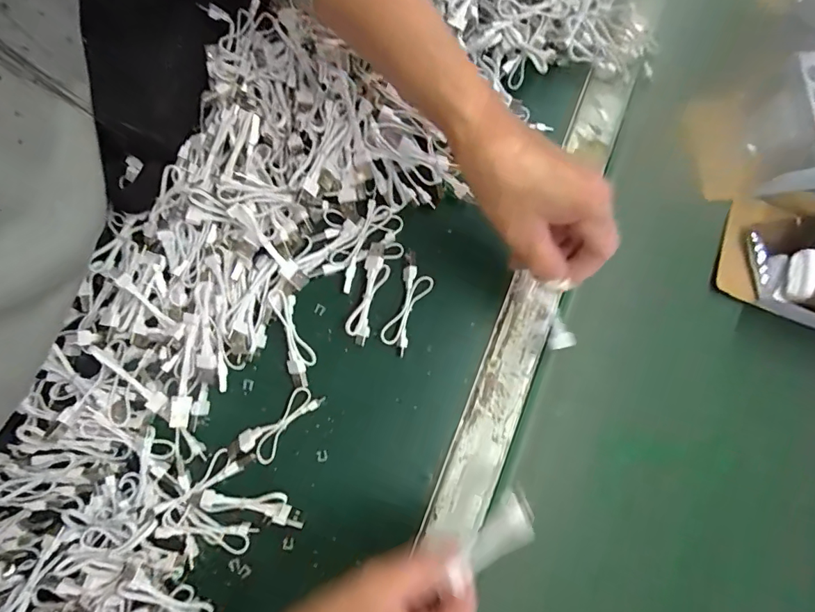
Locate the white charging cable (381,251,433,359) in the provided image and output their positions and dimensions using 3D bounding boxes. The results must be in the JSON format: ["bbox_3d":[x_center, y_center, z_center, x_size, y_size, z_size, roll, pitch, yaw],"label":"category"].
[{"bbox_3d":[0.001,-0.003,0.369,0.026,0.017,0.082,17,80,3],"label":"white charging cable"}]

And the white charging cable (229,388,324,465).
[{"bbox_3d":[-0.098,0.091,0.351,0.075,0.011,0.029,-42,83,-7],"label":"white charging cable"}]

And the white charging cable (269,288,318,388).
[{"bbox_3d":[-0.087,0.024,0.359,0.021,0.011,0.074,-15,80,-3],"label":"white charging cable"}]

